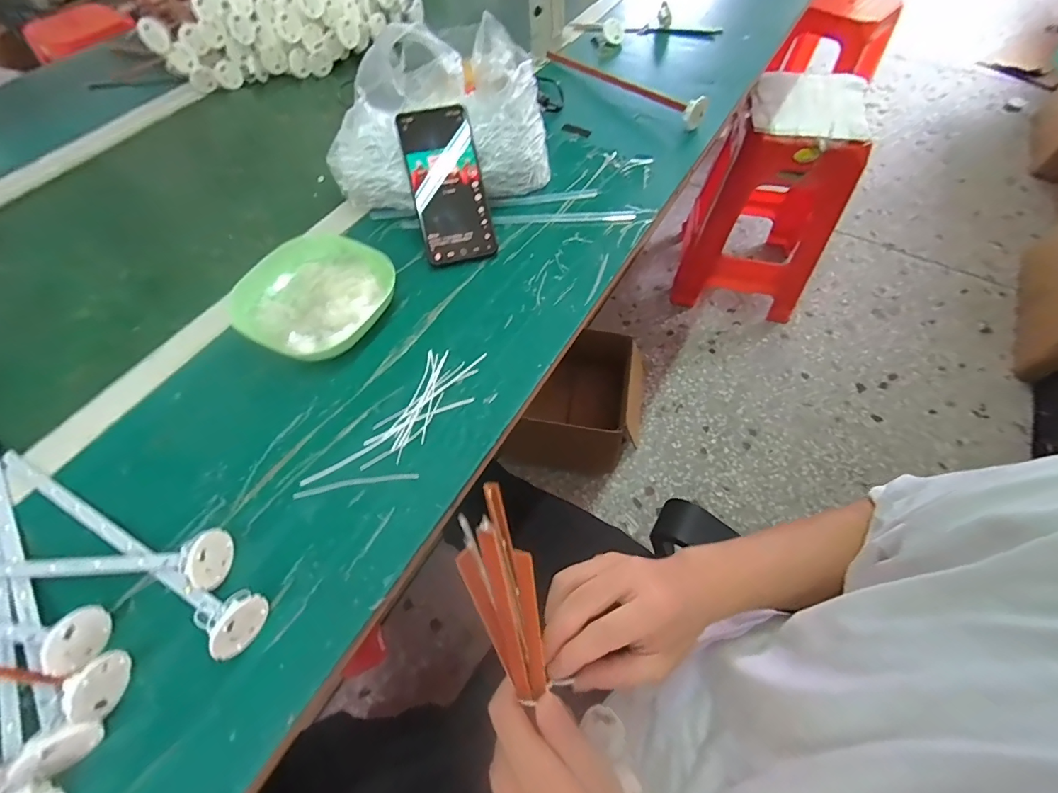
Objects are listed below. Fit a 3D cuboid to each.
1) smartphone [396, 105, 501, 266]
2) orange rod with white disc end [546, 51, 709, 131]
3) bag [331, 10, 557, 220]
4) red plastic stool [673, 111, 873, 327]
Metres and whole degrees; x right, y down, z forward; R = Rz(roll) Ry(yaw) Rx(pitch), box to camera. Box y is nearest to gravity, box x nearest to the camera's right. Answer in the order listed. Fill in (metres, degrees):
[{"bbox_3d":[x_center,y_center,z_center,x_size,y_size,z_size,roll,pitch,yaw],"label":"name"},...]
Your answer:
[{"bbox_3d":[-0.087,-0.227,0.480,0.078,0.015,0.162,-14,92,-7],"label":"smartphone"},{"bbox_3d":[0.131,-0.460,0.650,0.030,0.045,0.287,-37,65,-19],"label":"orange rod with white disc end"},{"bbox_3d":[-0.118,-0.326,0.529,0.243,0.125,0.209,-23,62,-12],"label":"bag"},{"bbox_3d":[0.664,-0.526,1.242,0.359,0.492,0.359,25,63,15],"label":"red plastic stool"}]

